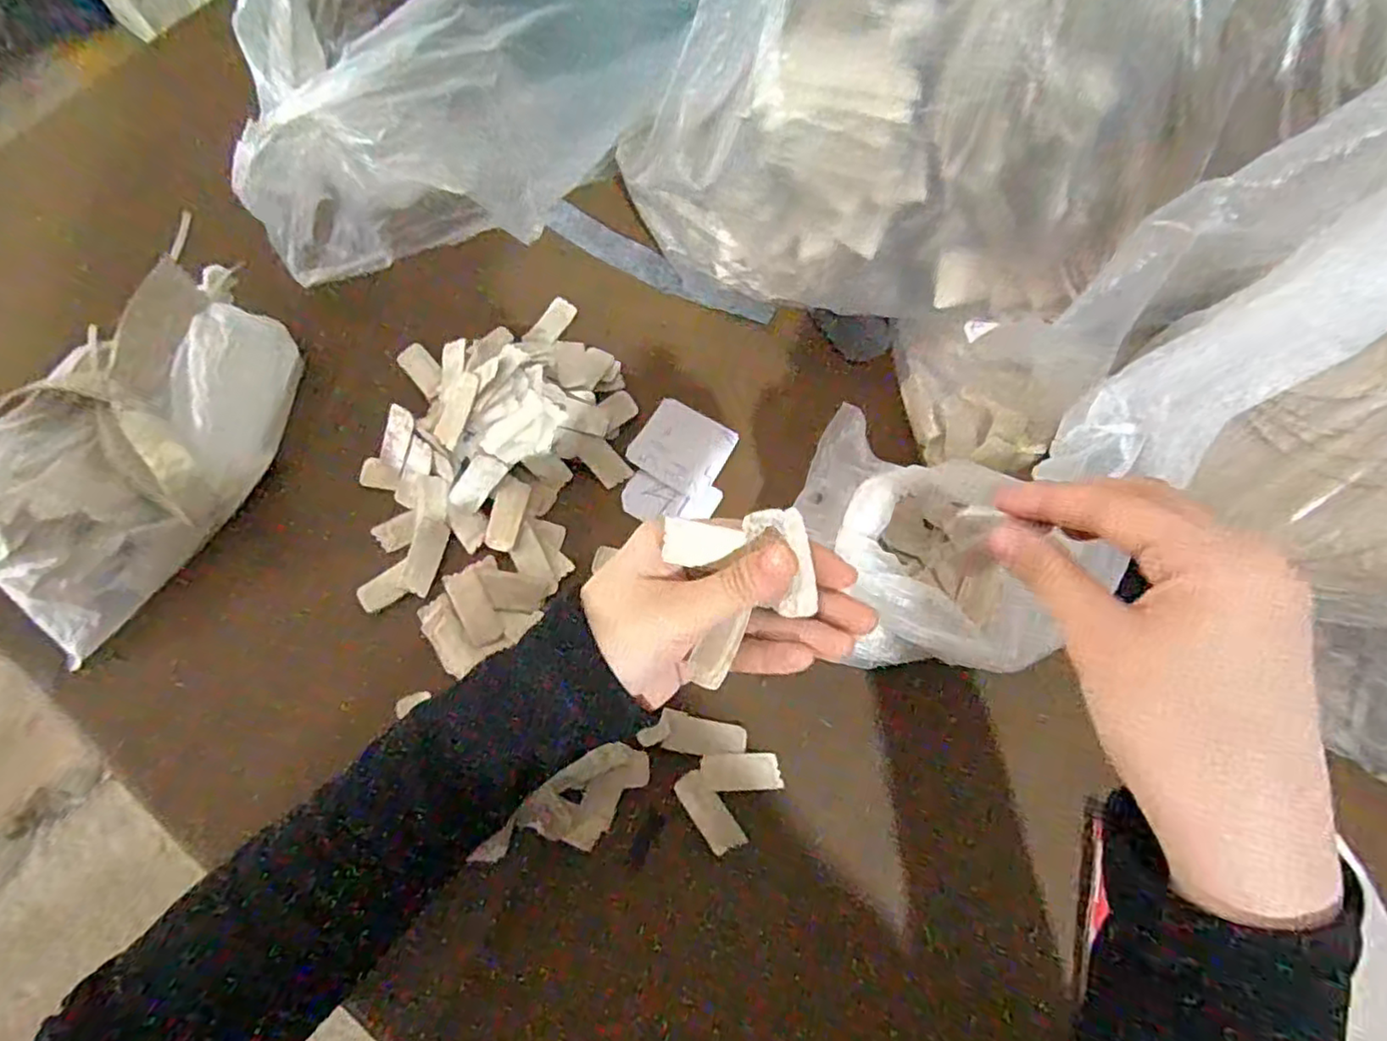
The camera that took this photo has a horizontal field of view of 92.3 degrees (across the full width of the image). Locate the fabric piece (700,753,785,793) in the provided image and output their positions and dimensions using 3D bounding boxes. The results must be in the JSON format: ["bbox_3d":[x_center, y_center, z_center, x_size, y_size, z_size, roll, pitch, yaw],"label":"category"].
[{"bbox_3d":[0.025,0.130,0.343,0.040,0.004,0.018,-2,72,-2],"label":"fabric piece"}]

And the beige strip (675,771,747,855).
[{"bbox_3d":[0.008,0.148,0.338,0.017,0.005,0.042,-33,76,-11],"label":"beige strip"}]

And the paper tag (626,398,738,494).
[{"bbox_3d":[-0.006,-0.045,0.402,0.053,0.004,0.049,29,74,7],"label":"paper tag"}]

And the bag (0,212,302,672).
[{"bbox_3d":[-0.307,-0.043,0.367,0.107,0.050,0.214,21,73,5],"label":"bag"}]

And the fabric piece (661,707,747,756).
[{"bbox_3d":[0.006,0.113,0.347,0.043,0.006,0.019,12,72,2],"label":"fabric piece"}]

